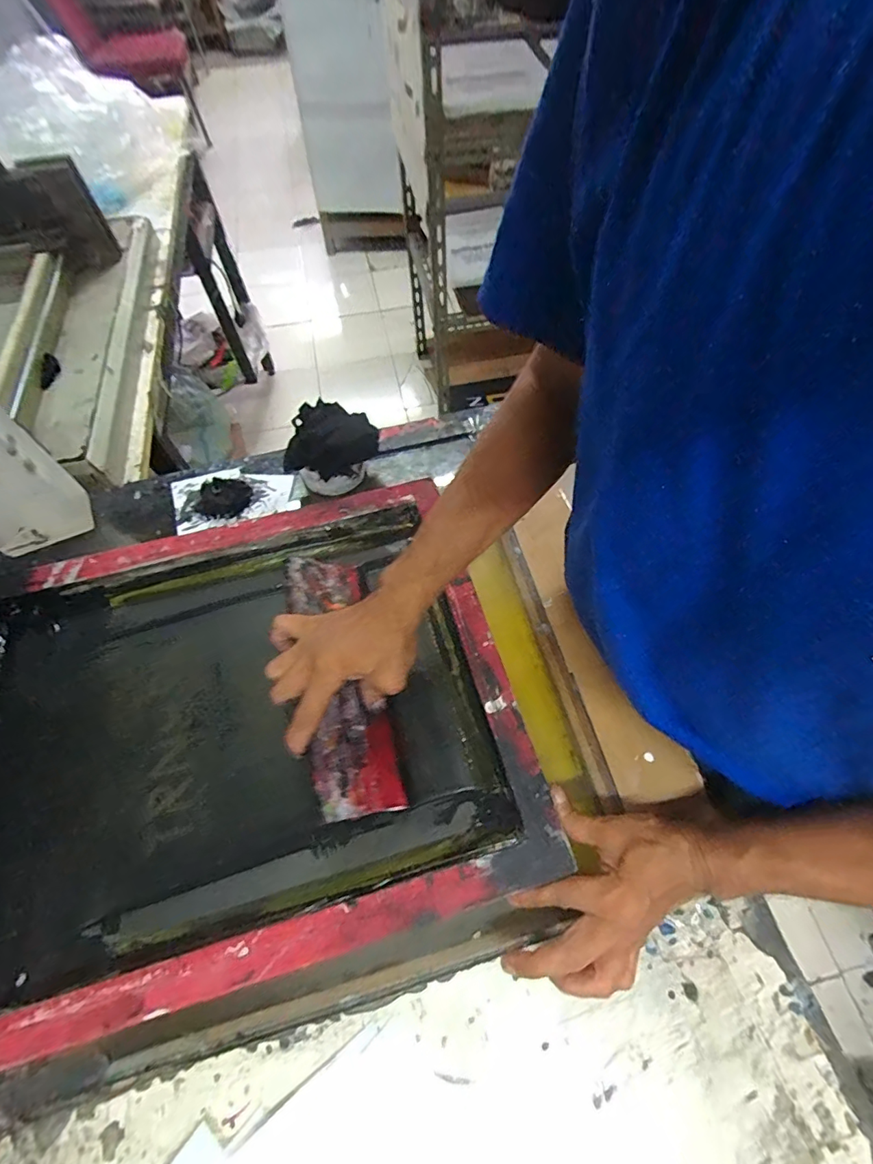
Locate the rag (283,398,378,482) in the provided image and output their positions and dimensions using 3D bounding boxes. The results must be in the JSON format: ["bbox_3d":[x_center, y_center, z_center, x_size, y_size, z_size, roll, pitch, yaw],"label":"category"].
[{"bbox_3d":[-0.119,-0.171,0.562,0.102,0.040,0.095,2,61,2],"label":"rag"}]

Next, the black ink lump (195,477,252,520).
[{"bbox_3d":[-0.255,-0.100,0.575,0.065,0.022,0.050,-19,63,-11],"label":"black ink lump"}]

